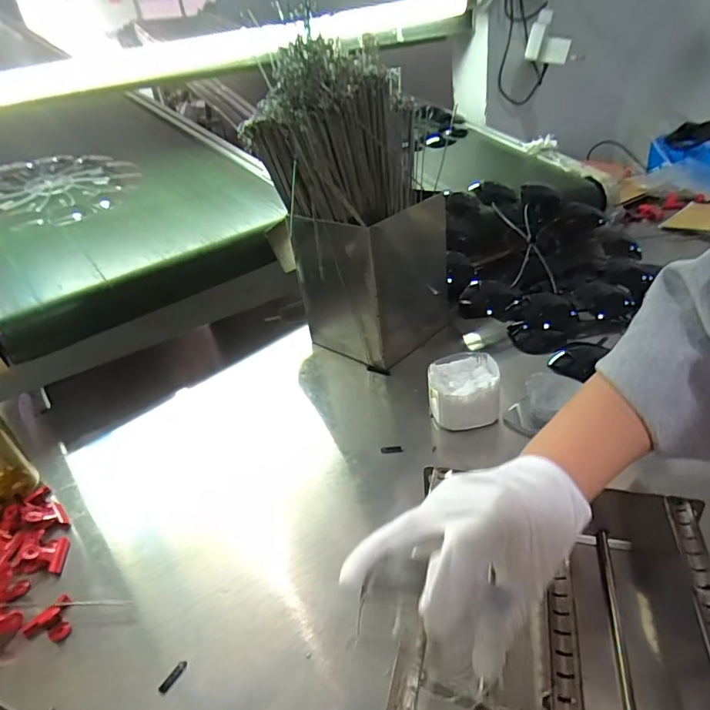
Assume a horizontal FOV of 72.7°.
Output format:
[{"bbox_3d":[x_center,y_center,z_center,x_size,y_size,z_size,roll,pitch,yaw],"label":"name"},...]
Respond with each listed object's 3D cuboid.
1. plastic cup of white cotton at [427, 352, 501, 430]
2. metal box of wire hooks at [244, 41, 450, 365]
[{"bbox_3d":[0.126,0.040,0.556,0.080,0.053,0.085,-2,33,9],"label":"plastic cup of white cotton"},{"bbox_3d":[0.014,-0.192,0.661,0.186,0.381,0.213,14,38,30],"label":"metal box of wire hooks"}]

